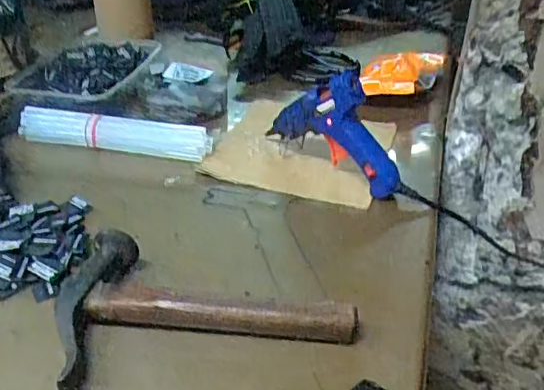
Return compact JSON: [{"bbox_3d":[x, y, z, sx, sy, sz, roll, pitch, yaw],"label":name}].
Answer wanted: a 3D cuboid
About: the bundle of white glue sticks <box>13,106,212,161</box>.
[{"bbox_3d":[-0.152,-0.059,0.554,0.190,0.027,0.032,8,34,8],"label":"bundle of white glue sticks"}]

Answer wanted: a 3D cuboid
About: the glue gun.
[{"bbox_3d":[0.056,-0.062,0.497,0.128,0.097,0.026,28,42,33],"label":"glue gun"}]

